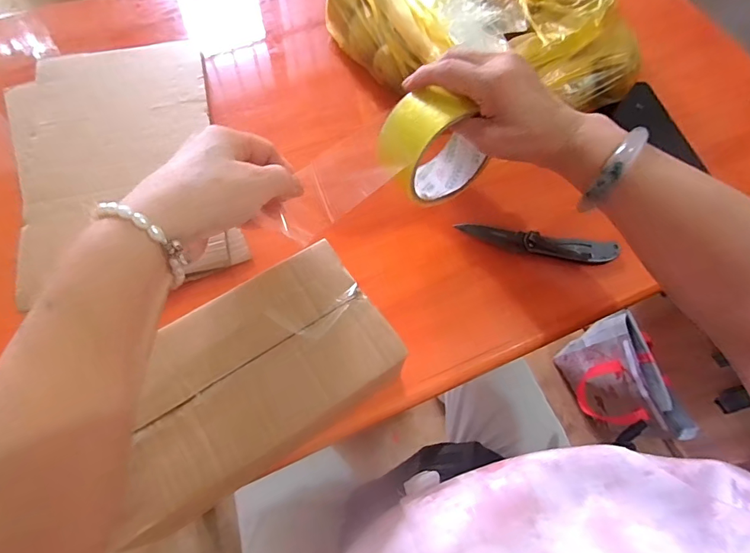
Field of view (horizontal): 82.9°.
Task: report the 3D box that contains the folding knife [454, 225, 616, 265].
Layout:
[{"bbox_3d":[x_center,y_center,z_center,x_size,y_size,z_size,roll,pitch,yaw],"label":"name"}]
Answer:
[{"bbox_3d":[0.158,-0.032,0.411,0.151,0.012,0.025,11,66,2],"label":"folding knife"}]

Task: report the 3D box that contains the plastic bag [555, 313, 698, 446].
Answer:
[{"bbox_3d":[0.555,0.252,0.957,0.159,0.213,0.252,-9,67,-7],"label":"plastic bag"}]

